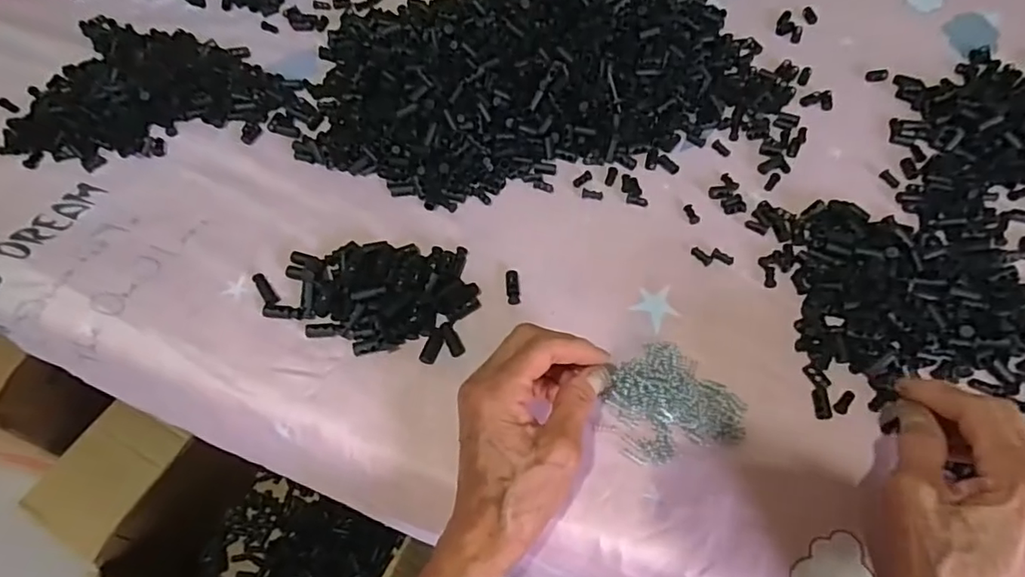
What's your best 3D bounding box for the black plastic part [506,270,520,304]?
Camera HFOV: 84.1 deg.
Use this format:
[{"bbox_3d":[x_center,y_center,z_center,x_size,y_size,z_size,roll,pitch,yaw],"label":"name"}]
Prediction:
[{"bbox_3d":[0.000,-0.001,0.408,0.009,0.006,0.026,-4,58,-2],"label":"black plastic part"}]

